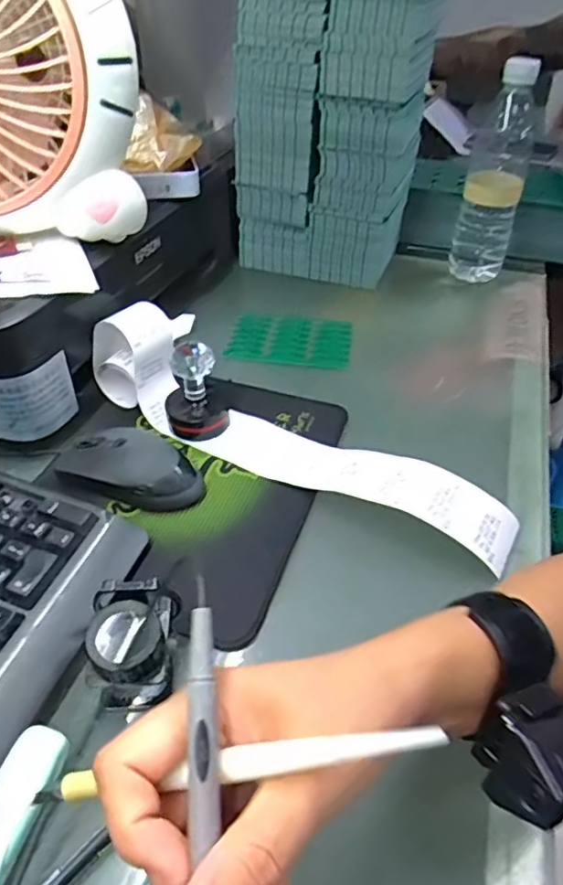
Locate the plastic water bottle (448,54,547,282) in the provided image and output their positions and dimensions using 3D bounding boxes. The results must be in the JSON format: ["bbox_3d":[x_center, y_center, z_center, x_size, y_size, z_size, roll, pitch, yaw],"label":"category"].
[{"bbox_3d":[0.244,-0.300,0.655,0.066,0.223,0.061,14,43,14],"label":"plastic water bottle"}]

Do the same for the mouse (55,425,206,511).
[{"bbox_3d":[-0.113,0.016,0.431,0.111,0.031,0.051,11,43,11],"label":"mouse"}]

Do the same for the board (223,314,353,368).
[{"bbox_3d":[0.009,-0.107,0.607,0.125,0.009,0.085,6,42,5],"label":"board"}]

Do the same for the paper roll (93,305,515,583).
[{"bbox_3d":[-0.004,-0.022,0.450,0.383,0.071,0.069,25,47,24],"label":"paper roll"}]

